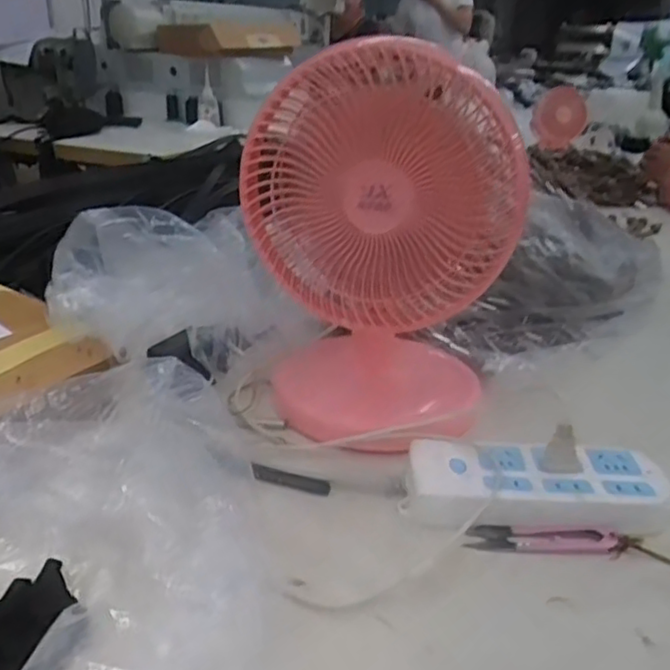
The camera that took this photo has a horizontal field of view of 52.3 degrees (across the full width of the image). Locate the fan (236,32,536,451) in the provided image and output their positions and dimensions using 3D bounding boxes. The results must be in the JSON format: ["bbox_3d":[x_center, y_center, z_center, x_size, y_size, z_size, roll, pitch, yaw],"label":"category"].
[{"bbox_3d":[0.050,-0.072,0.569,0.206,0.294,0.145,13,26,21],"label":"fan"}]

